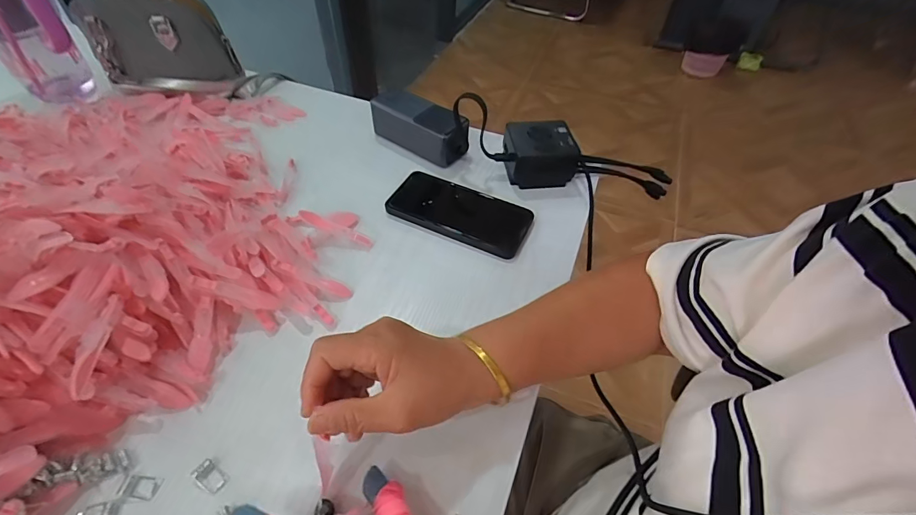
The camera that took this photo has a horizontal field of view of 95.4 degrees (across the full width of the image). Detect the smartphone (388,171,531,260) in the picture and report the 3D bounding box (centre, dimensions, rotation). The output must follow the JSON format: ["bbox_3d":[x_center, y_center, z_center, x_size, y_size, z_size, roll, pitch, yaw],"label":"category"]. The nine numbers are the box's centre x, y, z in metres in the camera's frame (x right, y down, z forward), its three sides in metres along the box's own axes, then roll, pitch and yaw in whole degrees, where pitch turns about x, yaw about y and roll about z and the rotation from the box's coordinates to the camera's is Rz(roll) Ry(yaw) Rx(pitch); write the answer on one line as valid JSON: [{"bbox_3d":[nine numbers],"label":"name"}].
[{"bbox_3d":[0.001,-0.052,0.476,0.157,0.015,0.080,22,53,15],"label":"smartphone"}]

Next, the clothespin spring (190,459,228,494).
[{"bbox_3d":[-0.177,0.155,0.296,0.024,0.008,0.014,31,56,21],"label":"clothespin spring"}]

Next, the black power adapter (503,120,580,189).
[{"bbox_3d":[0.101,-0.127,0.512,0.083,0.049,0.073,-5,51,-7],"label":"black power adapter"}]

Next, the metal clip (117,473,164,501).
[{"bbox_3d":[-0.222,0.159,0.291,0.025,0.004,0.014,7,50,3],"label":"metal clip"}]

